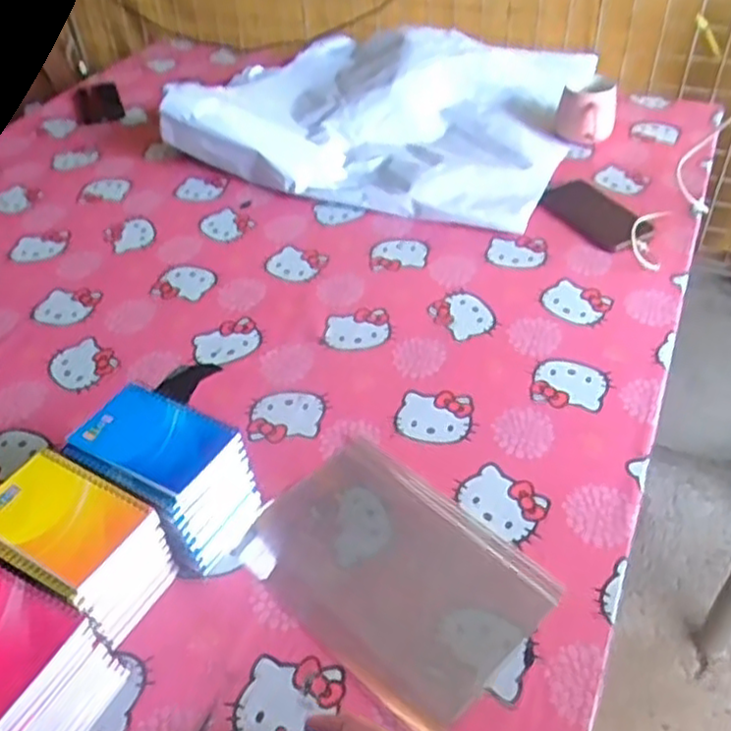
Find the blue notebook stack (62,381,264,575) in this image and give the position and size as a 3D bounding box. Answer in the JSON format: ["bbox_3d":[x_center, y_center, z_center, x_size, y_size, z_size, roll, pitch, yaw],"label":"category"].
[{"bbox_3d":[-0.173,0.105,0.635,0.148,0.112,0.097,19,48,23],"label":"blue notebook stack"}]

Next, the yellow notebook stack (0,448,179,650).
[{"bbox_3d":[-0.236,0.159,0.585,0.138,0.111,0.095,20,48,24],"label":"yellow notebook stack"}]

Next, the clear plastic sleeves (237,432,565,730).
[{"bbox_3d":[0.020,0.176,0.618,0.168,0.014,0.245,-36,52,-29],"label":"clear plastic sleeves"}]

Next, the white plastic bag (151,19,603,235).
[{"bbox_3d":[0.022,-0.446,1.188,0.615,0.105,0.531,14,46,19],"label":"white plastic bag"}]

